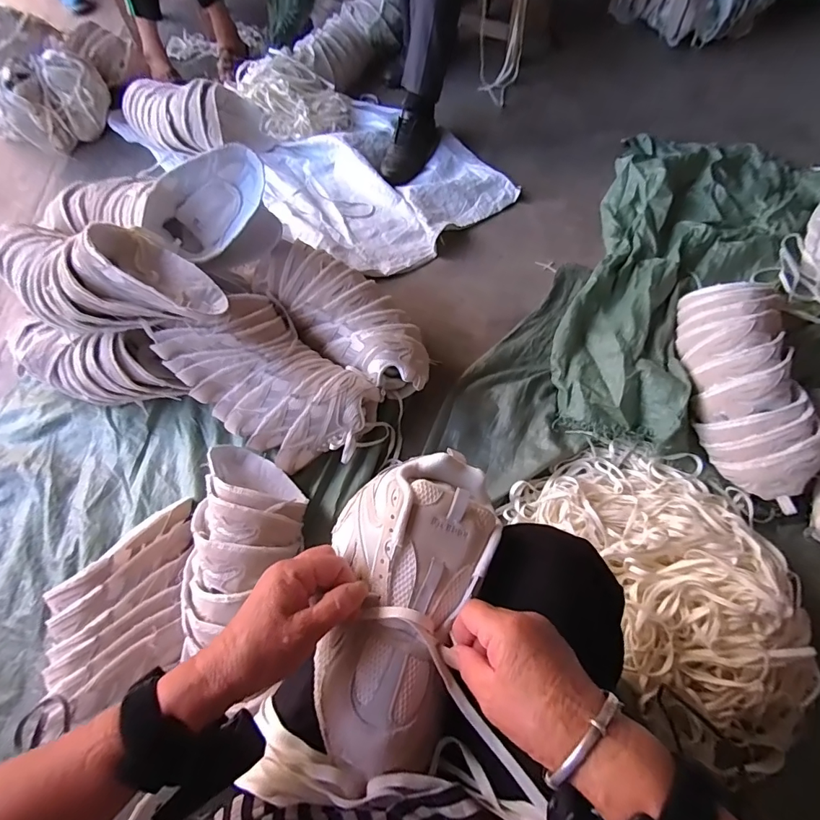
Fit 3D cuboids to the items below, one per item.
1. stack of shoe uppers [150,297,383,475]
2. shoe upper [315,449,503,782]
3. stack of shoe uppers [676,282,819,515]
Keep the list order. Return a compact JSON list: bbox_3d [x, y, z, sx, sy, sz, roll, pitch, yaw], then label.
[{"bbox_3d":[-0.254,-0.055,0.803,0.364,0.154,0.219,35,71,19],"label":"stack of shoe uppers"},{"bbox_3d":[-0.010,0.148,0.362,0.130,0.061,0.239,14,75,8],"label":"shoe upper"},{"bbox_3d":[0.599,-0.050,0.778,0.168,0.116,0.421,2,64,5],"label":"stack of shoe uppers"}]

